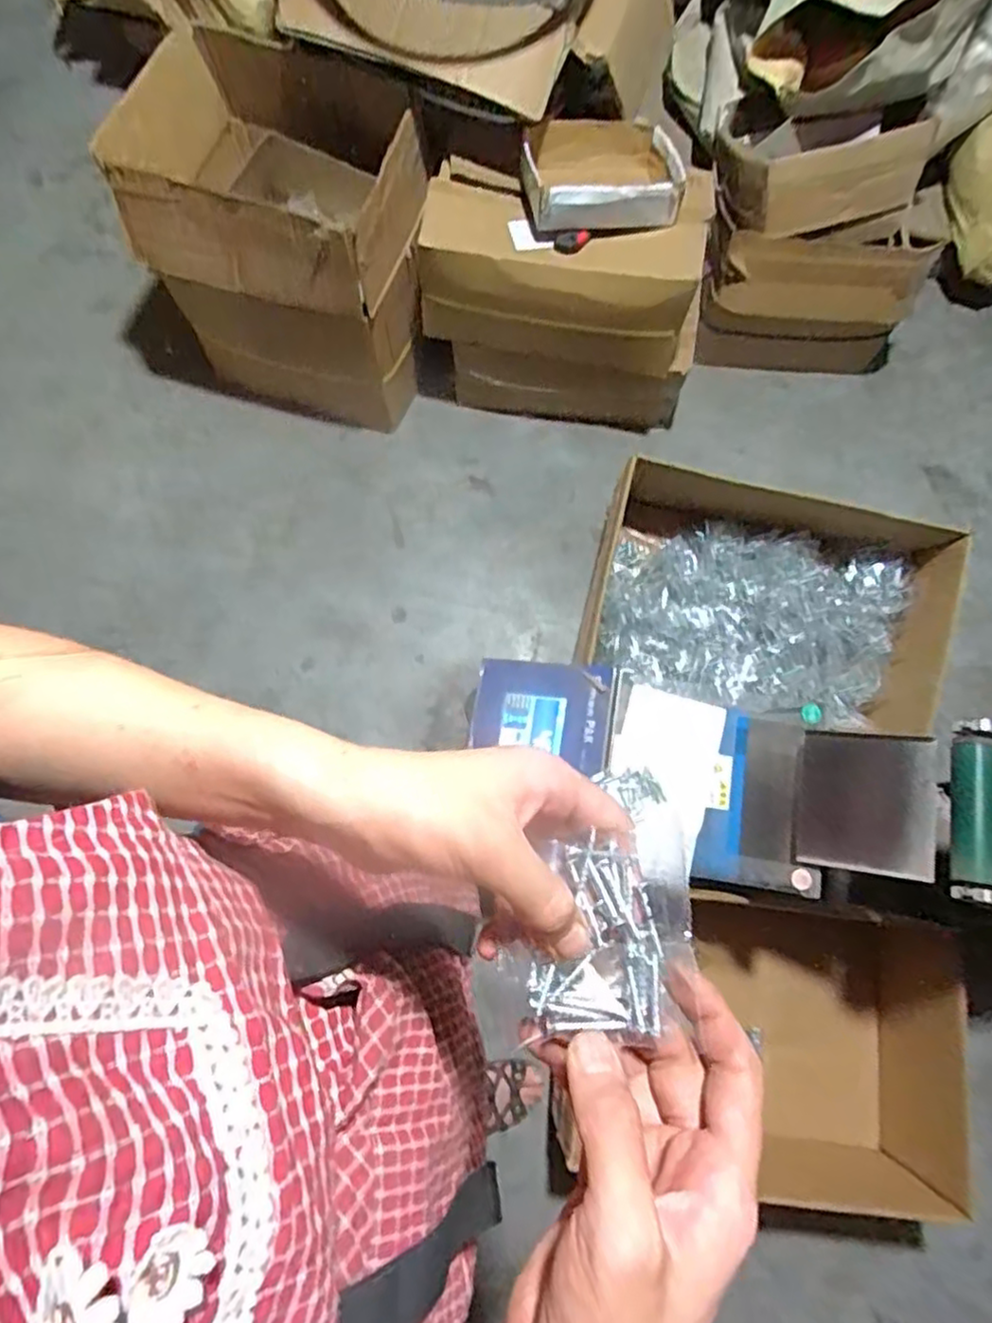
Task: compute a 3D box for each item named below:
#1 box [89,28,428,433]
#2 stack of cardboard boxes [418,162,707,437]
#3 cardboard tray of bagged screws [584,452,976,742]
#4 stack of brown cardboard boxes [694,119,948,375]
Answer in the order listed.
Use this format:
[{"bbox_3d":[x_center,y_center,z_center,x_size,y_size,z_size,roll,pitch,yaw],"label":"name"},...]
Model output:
[{"bbox_3d":[-0.341,-0.713,1.209,0.449,0.451,0.328,12,76,2],"label":"box"},{"bbox_3d":[0.119,-0.631,1.244,0.484,0.385,0.203,2,76,-1],"label":"stack of cardboard boxes"},{"bbox_3d":[0.476,-0.091,1.223,0.600,0.209,0.399,13,76,2],"label":"cardboard tray of bagged screws"},{"bbox_3d":[0.601,-0.740,1.295,0.442,0.400,0.175,-1,76,-2],"label":"stack of brown cardboard boxes"}]

